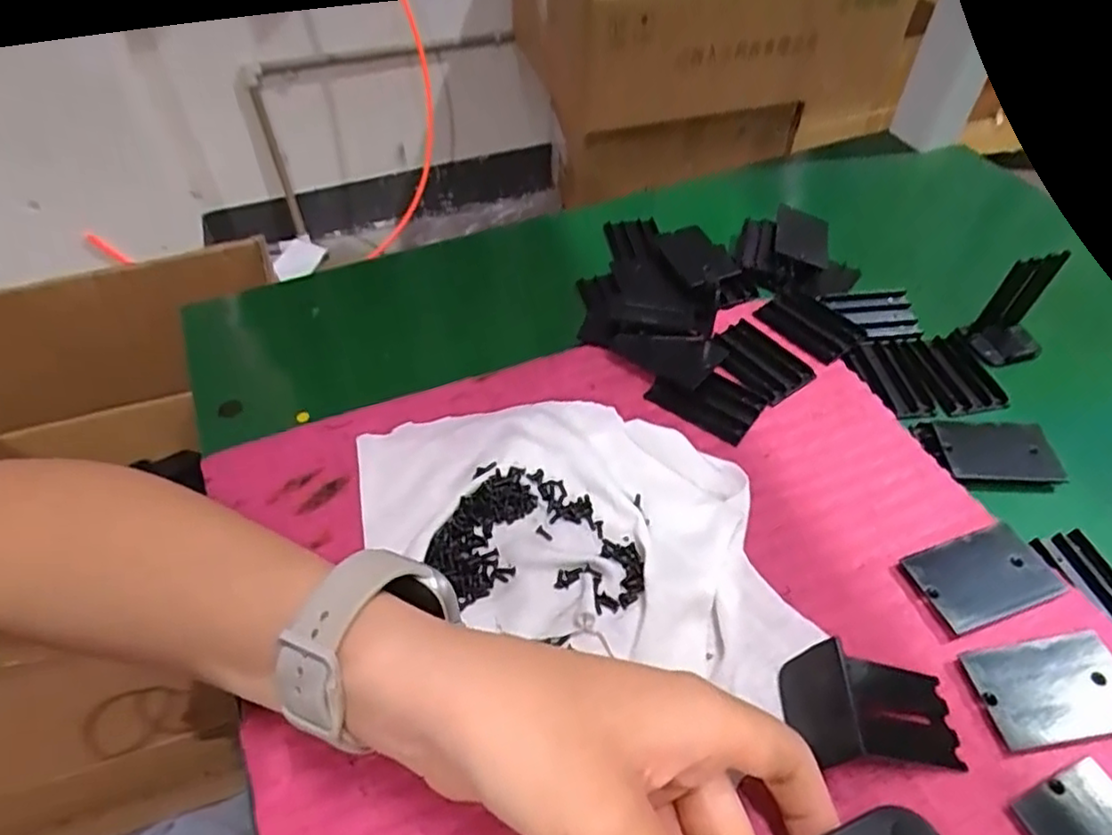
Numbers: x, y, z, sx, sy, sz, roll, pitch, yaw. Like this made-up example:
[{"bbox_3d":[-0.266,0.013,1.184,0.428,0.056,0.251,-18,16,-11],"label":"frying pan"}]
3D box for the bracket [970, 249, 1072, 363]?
[{"bbox_3d":[0.258,-0.059,0.371,0.035,0.051,0.026,-14,52,-11],"label":"bracket"}]

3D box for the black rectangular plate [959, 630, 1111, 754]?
[{"bbox_3d":[0.186,0.100,0.253,0.051,0.007,0.036,-6,51,-6],"label":"black rectangular plate"}]

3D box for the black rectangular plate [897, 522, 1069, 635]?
[{"bbox_3d":[0.178,0.066,0.285,0.054,0.004,0.035,-17,57,-9],"label":"black rectangular plate"}]

